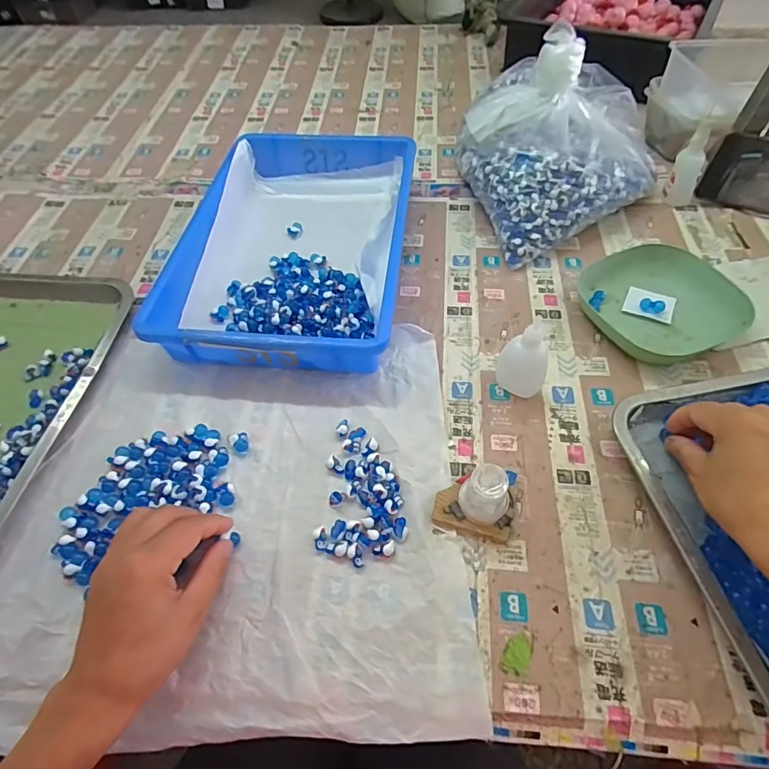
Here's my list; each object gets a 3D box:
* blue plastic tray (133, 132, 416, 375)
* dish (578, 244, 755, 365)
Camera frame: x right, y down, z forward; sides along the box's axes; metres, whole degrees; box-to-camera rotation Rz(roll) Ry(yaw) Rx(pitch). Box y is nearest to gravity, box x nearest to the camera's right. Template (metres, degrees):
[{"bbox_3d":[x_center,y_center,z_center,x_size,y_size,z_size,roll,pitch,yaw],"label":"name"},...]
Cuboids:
[{"bbox_3d":[-0.100,-0.173,0.543,0.244,0.059,0.365,4,56,5],"label":"blue plastic tray"},{"bbox_3d":[0.288,-0.088,0.481,0.133,0.032,0.138,-1,56,2],"label":"dish"}]

